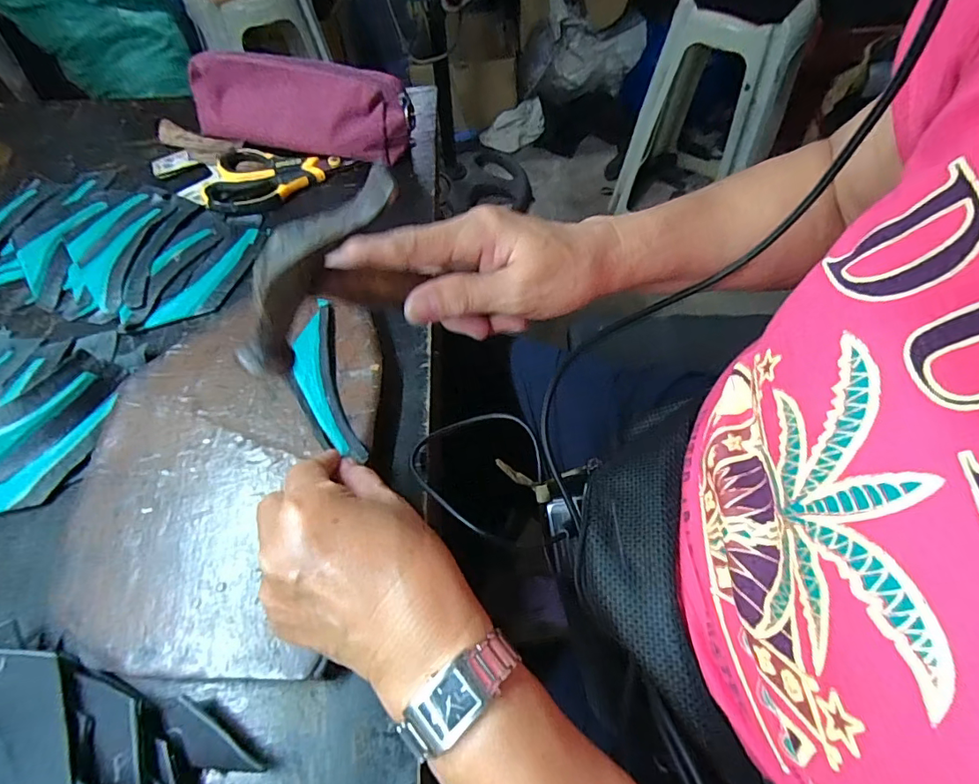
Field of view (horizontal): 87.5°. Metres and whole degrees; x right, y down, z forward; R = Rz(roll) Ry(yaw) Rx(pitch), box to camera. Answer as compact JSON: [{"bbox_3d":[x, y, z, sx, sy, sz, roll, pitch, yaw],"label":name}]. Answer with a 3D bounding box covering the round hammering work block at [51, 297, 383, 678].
[{"bbox_3d":[-0.162,0.041,0.322,0.169,0.017,0.235,2,58,5],"label":"round hammering work block"}]

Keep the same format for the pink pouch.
[{"bbox_3d":[-0.192,-0.278,0.496,0.227,0.070,0.048,13,58,10],"label":"pink pouch"}]

